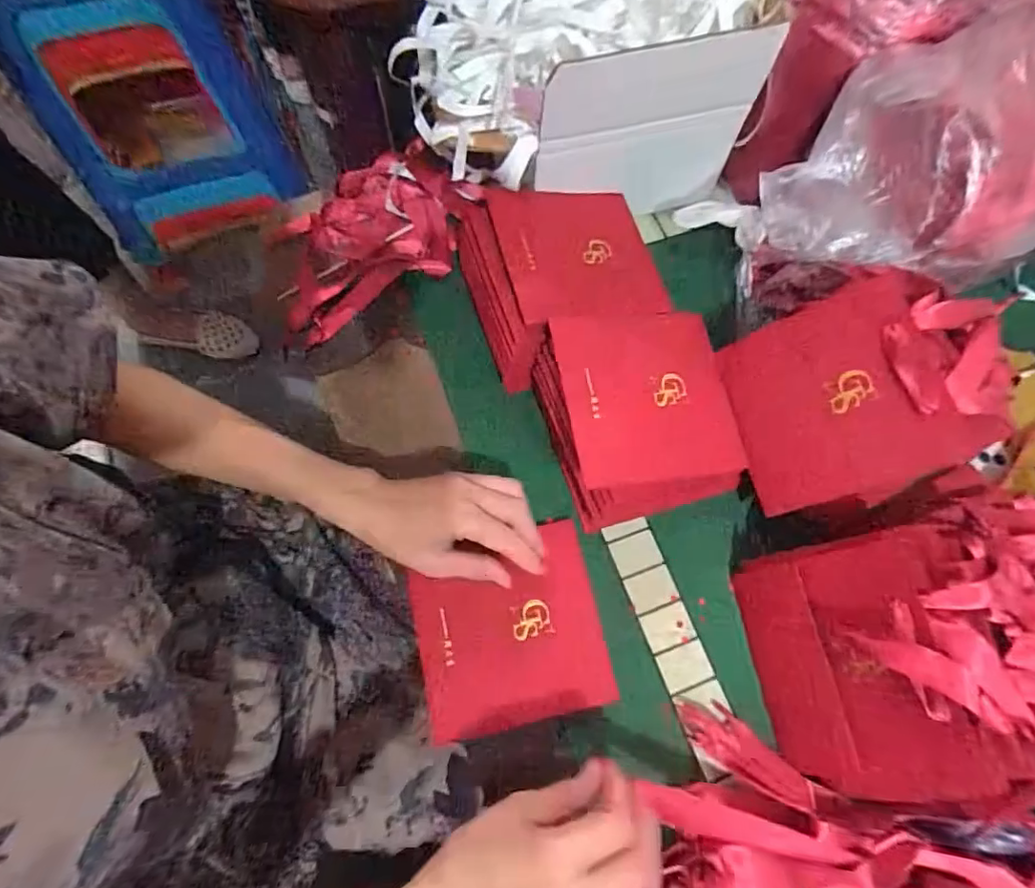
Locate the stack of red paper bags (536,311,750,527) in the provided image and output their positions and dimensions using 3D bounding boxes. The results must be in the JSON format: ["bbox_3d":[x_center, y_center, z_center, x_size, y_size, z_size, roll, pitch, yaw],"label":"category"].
[{"bbox_3d":[0.097,-0.026,0.449,0.145,0.066,0.156,-12,72,-6],"label":"stack of red paper bags"}]

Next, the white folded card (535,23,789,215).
[{"bbox_3d":[0.108,-0.258,0.470,0.180,0.169,0.016,-15,73,-7],"label":"white folded card"}]

